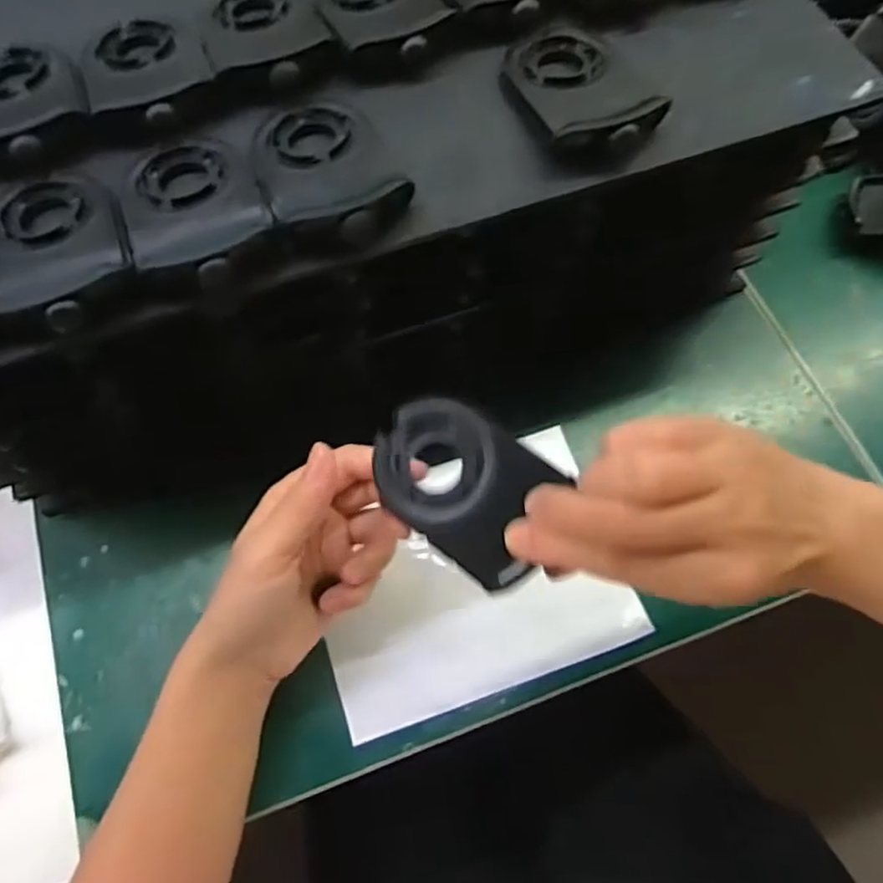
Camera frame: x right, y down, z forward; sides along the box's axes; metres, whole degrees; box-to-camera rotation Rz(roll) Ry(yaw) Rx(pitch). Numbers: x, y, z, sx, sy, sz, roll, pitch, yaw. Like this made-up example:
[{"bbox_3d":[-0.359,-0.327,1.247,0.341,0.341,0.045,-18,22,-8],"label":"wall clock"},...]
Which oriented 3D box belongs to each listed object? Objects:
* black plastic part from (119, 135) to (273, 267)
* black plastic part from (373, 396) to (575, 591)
[{"bbox_3d":[-0.107,-0.104,0.285,0.057,0.009,0.074,-21,68,-8],"label":"black plastic part"},{"bbox_3d":[0.010,0.016,0.279,0.078,0.017,0.055,36,72,15],"label":"black plastic part"}]

